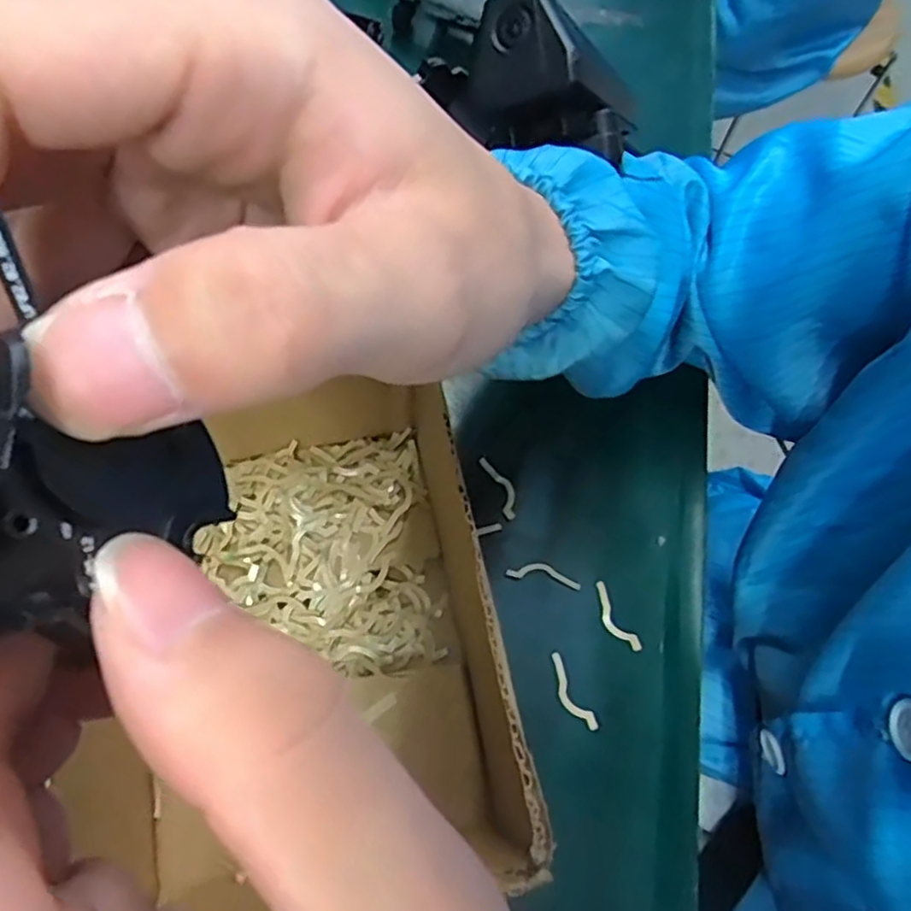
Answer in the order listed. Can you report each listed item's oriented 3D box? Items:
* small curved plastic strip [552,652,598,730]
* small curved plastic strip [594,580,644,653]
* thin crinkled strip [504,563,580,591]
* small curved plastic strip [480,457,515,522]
[{"bbox_3d":[0.054,0.112,0.322,0.010,0.004,0.038,-25,70,-13],"label":"small curved plastic strip"},{"bbox_3d":[0.078,0.080,0.336,0.011,0.004,0.037,-26,70,-14],"label":"small curved plastic strip"},{"bbox_3d":[0.045,0.059,0.341,0.037,0.004,0.010,11,66,2],"label":"thin crinkled strip"},{"bbox_3d":[0.024,0.016,0.357,0.010,0.004,0.035,-23,70,-13],"label":"small curved plastic strip"}]

